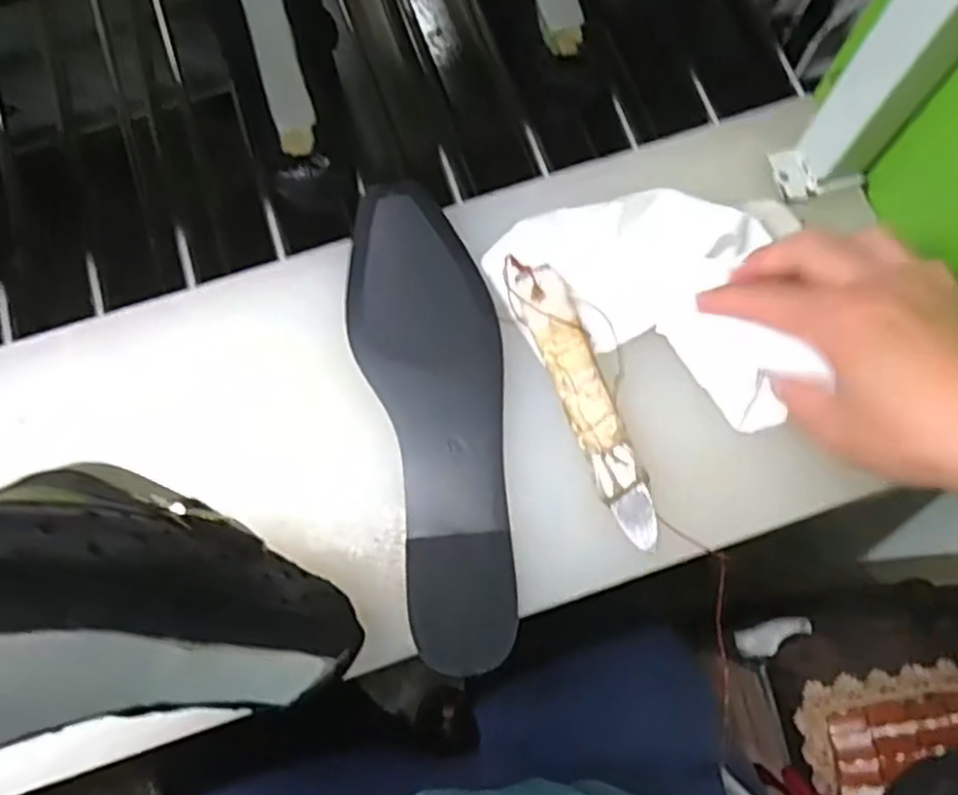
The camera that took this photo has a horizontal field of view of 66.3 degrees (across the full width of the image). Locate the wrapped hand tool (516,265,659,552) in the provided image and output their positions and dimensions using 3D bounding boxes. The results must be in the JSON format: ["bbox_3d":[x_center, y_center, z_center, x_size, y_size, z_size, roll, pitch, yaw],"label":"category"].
[{"bbox_3d":[0.059,0.002,0.402,0.027,0.010,0.164,-20,76,-4],"label":"wrapped hand tool"}]

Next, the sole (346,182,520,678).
[{"bbox_3d":[-0.023,0.005,0.408,0.079,0.010,0.272,-10,75,-1],"label":"sole"}]

